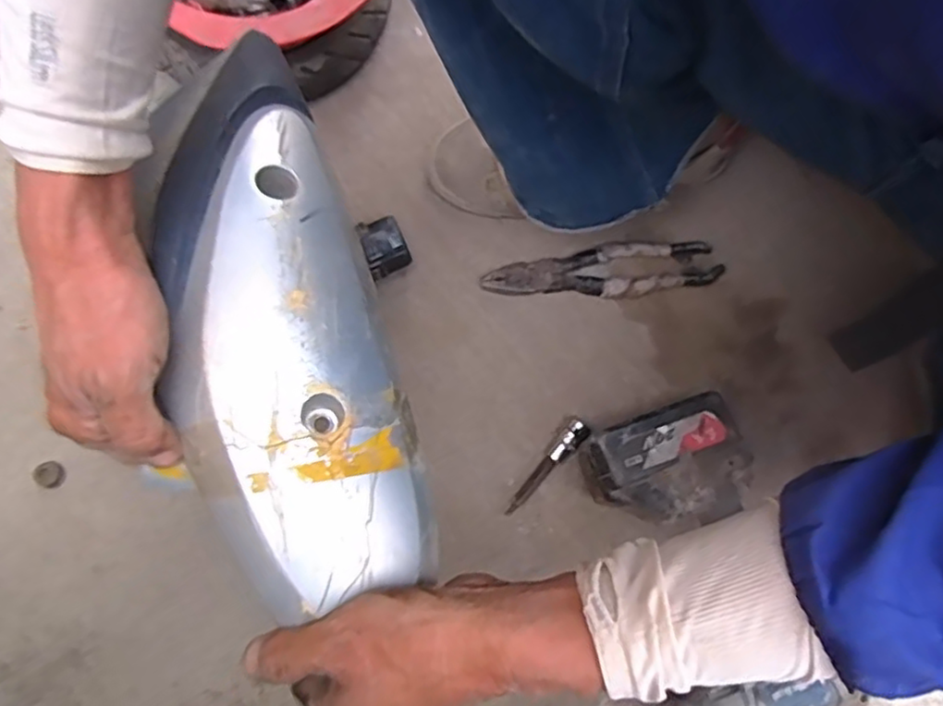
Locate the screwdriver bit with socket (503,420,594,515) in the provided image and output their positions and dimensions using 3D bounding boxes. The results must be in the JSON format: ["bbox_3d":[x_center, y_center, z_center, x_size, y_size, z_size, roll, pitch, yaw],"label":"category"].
[{"bbox_3d":[0.060,0.094,0.544,0.096,0.023,0.019,-44,80,-8],"label":"screwdriver bit with socket"}]

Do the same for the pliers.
[{"bbox_3d":[0.114,-0.074,0.584,0.204,0.015,0.048,-1,77,1],"label":"pliers"}]

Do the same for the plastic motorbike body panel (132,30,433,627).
[{"bbox_3d":[-0.117,-0.031,0.368,0.123,0.059,0.348,-17,75,-2],"label":"plastic motorbike body panel"}]

